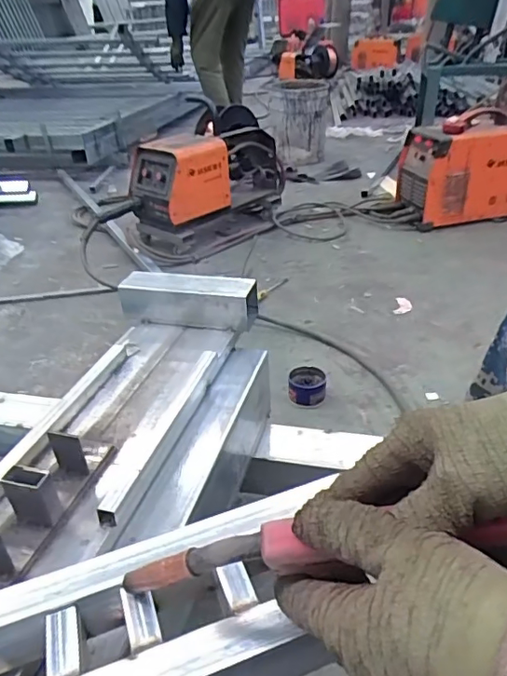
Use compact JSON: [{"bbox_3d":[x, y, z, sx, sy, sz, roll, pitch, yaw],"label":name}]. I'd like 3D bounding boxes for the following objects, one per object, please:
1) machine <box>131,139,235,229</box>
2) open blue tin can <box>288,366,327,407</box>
[{"bbox_3d":[-0.226,-0.506,1.690,0.295,0.229,0.207,-20,35,-27],"label":"machine"},{"bbox_3d":[0.111,0.105,1.109,0.076,0.054,0.080,-2,39,1],"label":"open blue tin can"}]

